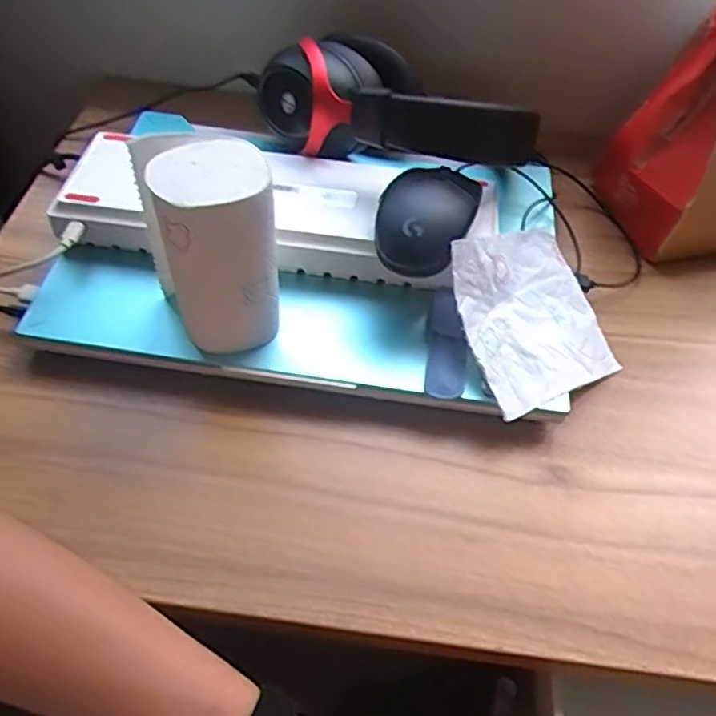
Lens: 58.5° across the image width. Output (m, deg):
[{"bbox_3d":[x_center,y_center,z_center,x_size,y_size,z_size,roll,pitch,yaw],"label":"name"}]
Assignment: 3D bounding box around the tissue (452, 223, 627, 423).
[{"bbox_3d":[0.119,-0.031,0.423,0.116,0.020,0.113,-19,77,-32],"label":"tissue"}]

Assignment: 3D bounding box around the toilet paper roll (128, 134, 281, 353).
[{"bbox_3d":[-0.084,-0.066,0.374,0.064,0.120,0.064,2,53,-3],"label":"toilet paper roll"}]

